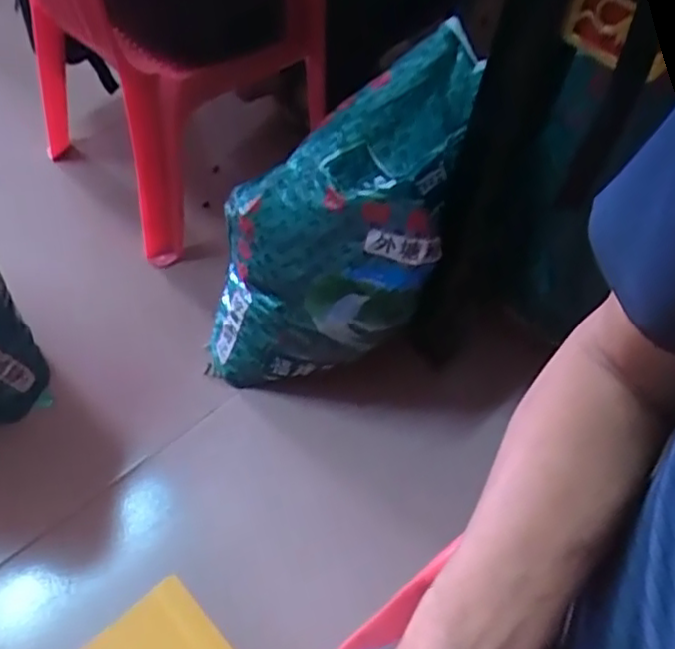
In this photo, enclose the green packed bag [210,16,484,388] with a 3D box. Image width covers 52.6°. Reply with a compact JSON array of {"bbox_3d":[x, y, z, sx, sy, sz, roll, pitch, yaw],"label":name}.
[{"bbox_3d":[0.002,-0.107,0.879,0.241,0.564,0.182,44,23,22],"label":"green packed bag"}]

